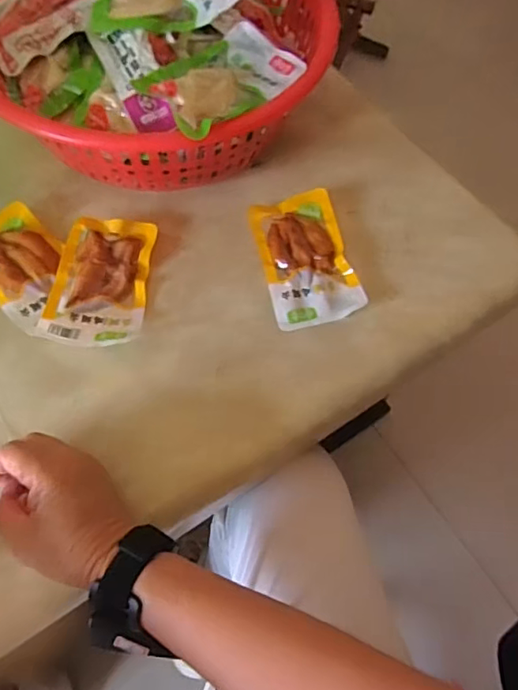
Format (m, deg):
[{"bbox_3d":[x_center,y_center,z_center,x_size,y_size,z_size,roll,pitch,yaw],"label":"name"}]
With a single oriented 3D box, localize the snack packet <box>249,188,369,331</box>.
[{"bbox_3d":[0.043,-0.083,0.517,0.079,0.018,0.138,-11,61,-6],"label":"snack packet"}]

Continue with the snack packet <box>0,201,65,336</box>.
[{"bbox_3d":[-0.215,-0.073,0.504,0.134,0.019,0.079,40,68,20],"label":"snack packet"}]

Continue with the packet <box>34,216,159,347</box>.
[{"bbox_3d":[-0.141,-0.056,0.494,0.080,0.021,0.130,2,61,1],"label":"packet"}]

